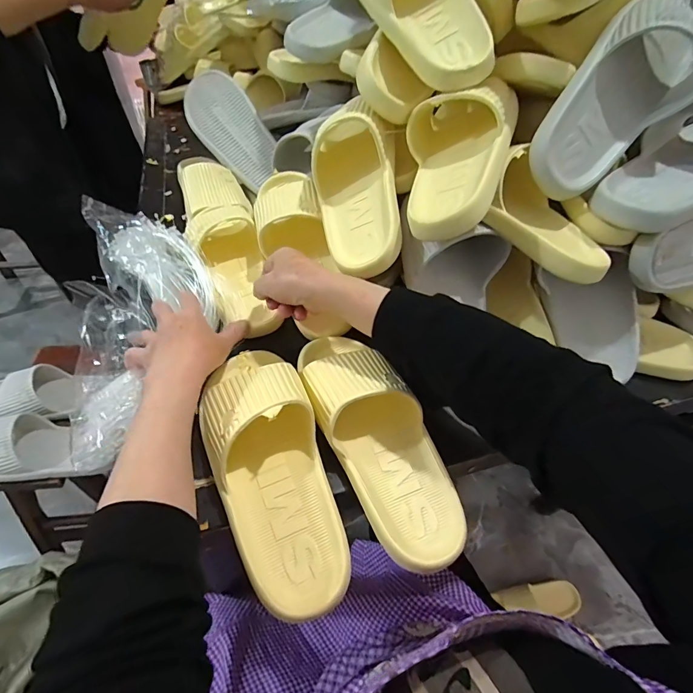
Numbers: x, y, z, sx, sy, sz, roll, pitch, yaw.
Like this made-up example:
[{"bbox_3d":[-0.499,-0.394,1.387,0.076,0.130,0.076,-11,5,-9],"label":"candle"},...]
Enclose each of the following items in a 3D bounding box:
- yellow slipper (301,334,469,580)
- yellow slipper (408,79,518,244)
[{"bbox_3d":[0.028,0.074,0.373,0.097,0.055,0.250,-16,52,-17],"label":"yellow slipper"},{"bbox_3d":[0.120,-0.226,0.412,0.106,0.078,0.242,-2,53,32],"label":"yellow slipper"}]

